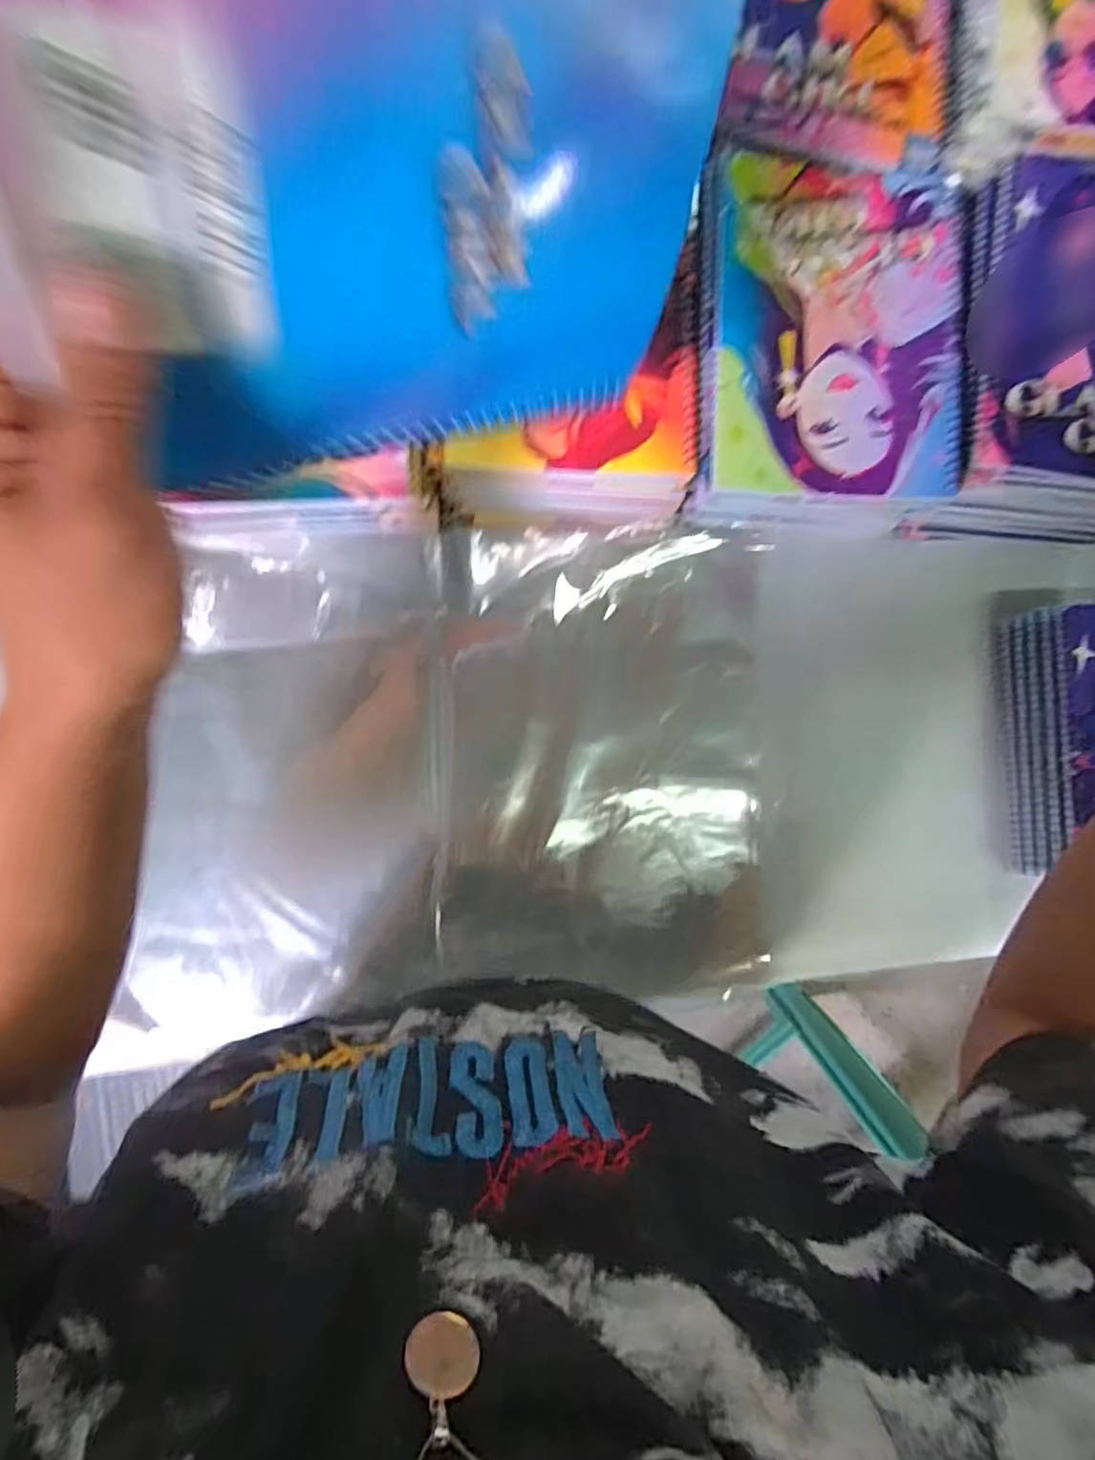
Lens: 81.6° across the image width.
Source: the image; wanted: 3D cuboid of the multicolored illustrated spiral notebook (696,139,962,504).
[{"bbox_3d":[0.169,-0.240,0.379,0.155,0.016,0.196,0,89,-6],"label":"multicolored illustrated spiral notebook"}]

